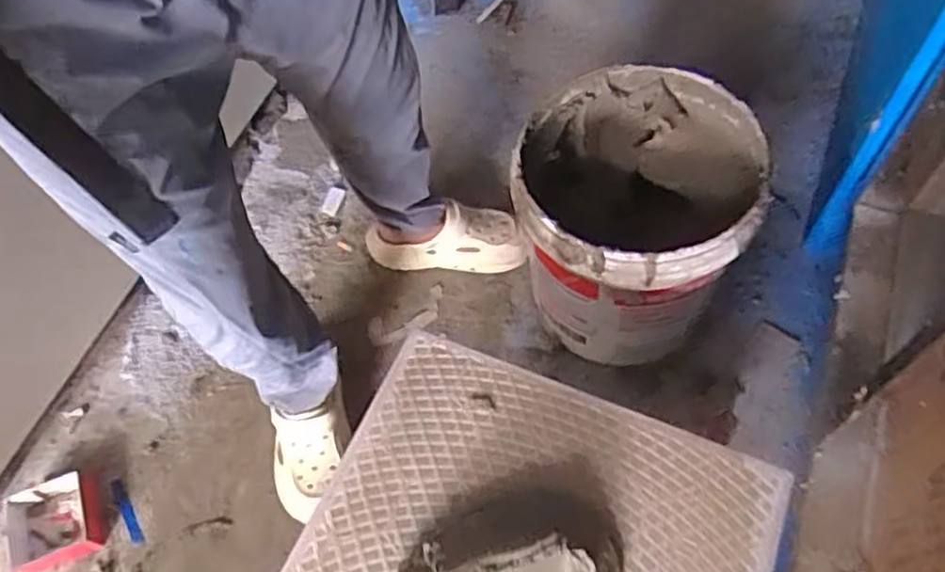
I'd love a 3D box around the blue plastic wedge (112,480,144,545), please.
[{"bbox_3d":[-0.548,0.358,1.129,0.021,0.006,0.117,-30,60,-15],"label":"blue plastic wedge"}]

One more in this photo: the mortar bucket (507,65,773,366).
[{"bbox_3d":[0.232,-0.079,1.078,0.309,0.349,0.341,14,61,12],"label":"mortar bucket"}]

